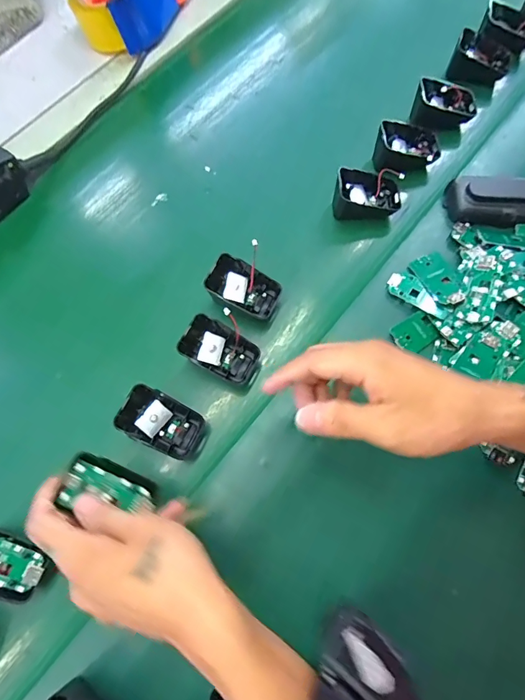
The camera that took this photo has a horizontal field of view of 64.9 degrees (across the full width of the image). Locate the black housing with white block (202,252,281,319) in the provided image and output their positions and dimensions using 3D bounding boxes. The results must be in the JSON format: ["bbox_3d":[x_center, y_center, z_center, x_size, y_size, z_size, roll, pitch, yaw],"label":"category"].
[{"bbox_3d":[-0.018,-0.061,0.404,0.069,0.034,0.042,28,76,8],"label":"black housing with white block"}]

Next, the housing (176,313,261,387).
[{"bbox_3d":[-0.038,0.001,0.385,0.070,0.034,0.044,24,75,7],"label":"housing"}]

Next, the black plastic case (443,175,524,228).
[{"bbox_3d":[0.246,-0.155,0.427,0.104,0.027,0.050,7,74,3],"label":"black plastic case"}]

